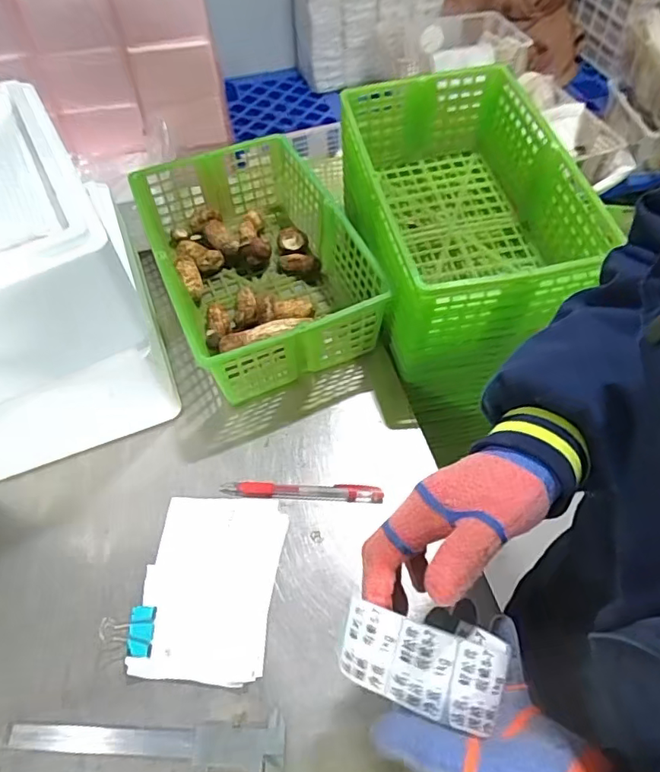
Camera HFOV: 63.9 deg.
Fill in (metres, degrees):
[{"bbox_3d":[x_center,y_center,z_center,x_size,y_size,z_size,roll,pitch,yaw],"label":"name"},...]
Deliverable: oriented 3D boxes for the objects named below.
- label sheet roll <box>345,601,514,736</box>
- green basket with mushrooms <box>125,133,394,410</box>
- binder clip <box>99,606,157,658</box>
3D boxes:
[{"bbox_3d":[0.048,0.145,0.282,0.086,0.018,0.045,10,58,17],"label":"label sheet roll"},{"bbox_3d":[-0.093,-0.157,0.654,0.219,0.101,0.341,-22,58,-11],"label":"green basket with mushrooms"},{"bbox_3d":[-0.173,0.208,0.451,0.037,0.029,0.039,-3,57,1],"label":"binder clip"}]

